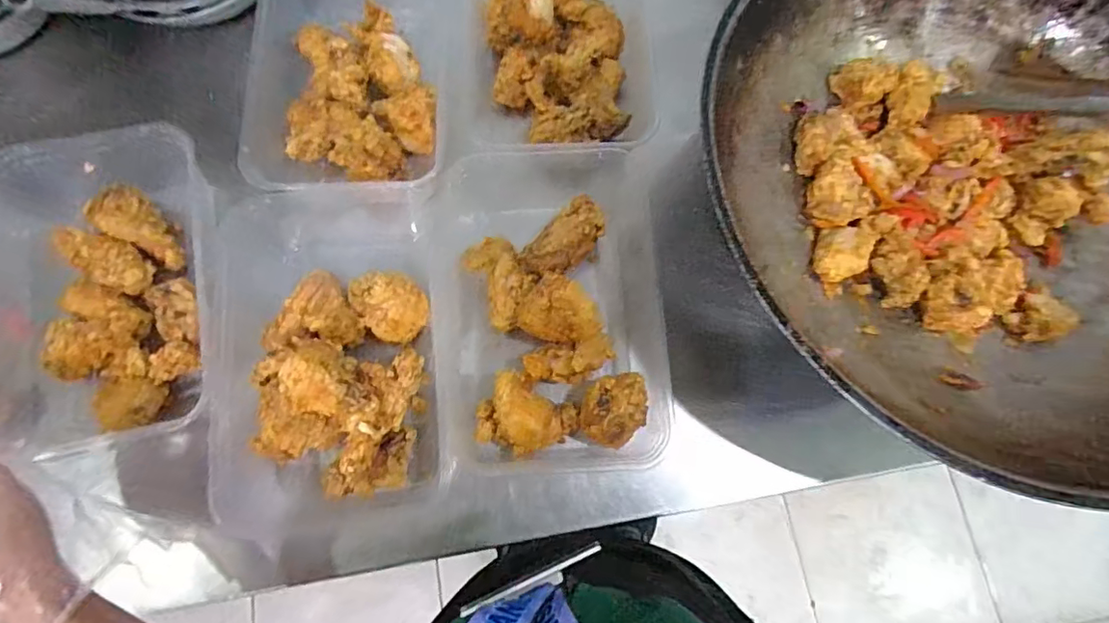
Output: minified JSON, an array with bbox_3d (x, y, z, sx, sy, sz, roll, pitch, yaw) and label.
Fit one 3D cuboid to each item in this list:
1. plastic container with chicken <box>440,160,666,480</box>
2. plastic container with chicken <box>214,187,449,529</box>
[{"bbox_3d":[-0.004,-0.013,0.443,0.193,0.059,0.273,-2,75,-1],"label":"plastic container with chicken"},{"bbox_3d":[-0.167,0.029,0.414,0.169,0.083,0.256,-2,75,-2],"label":"plastic container with chicken"}]

